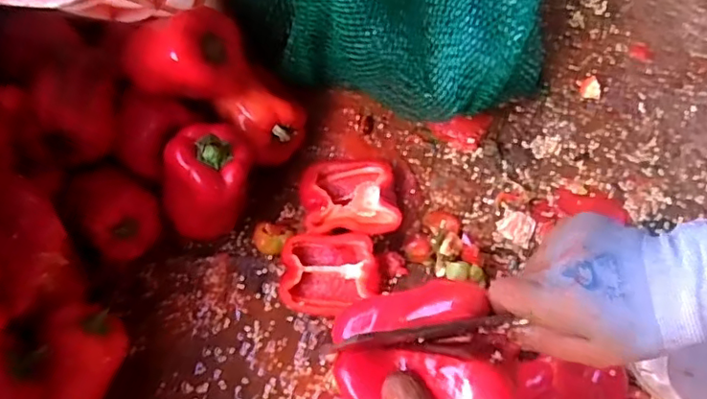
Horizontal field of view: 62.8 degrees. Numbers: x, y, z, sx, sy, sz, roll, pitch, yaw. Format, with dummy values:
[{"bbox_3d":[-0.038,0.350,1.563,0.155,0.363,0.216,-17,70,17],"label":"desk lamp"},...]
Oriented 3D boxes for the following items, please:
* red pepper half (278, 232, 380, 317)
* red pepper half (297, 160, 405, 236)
[{"bbox_3d":[-0.022,0.069,0.533,0.086,0.029,0.070,1,73,1],"label":"red pepper half"},{"bbox_3d":[-0.005,-0.004,0.557,0.092,0.034,0.079,-1,73,1],"label":"red pepper half"}]

